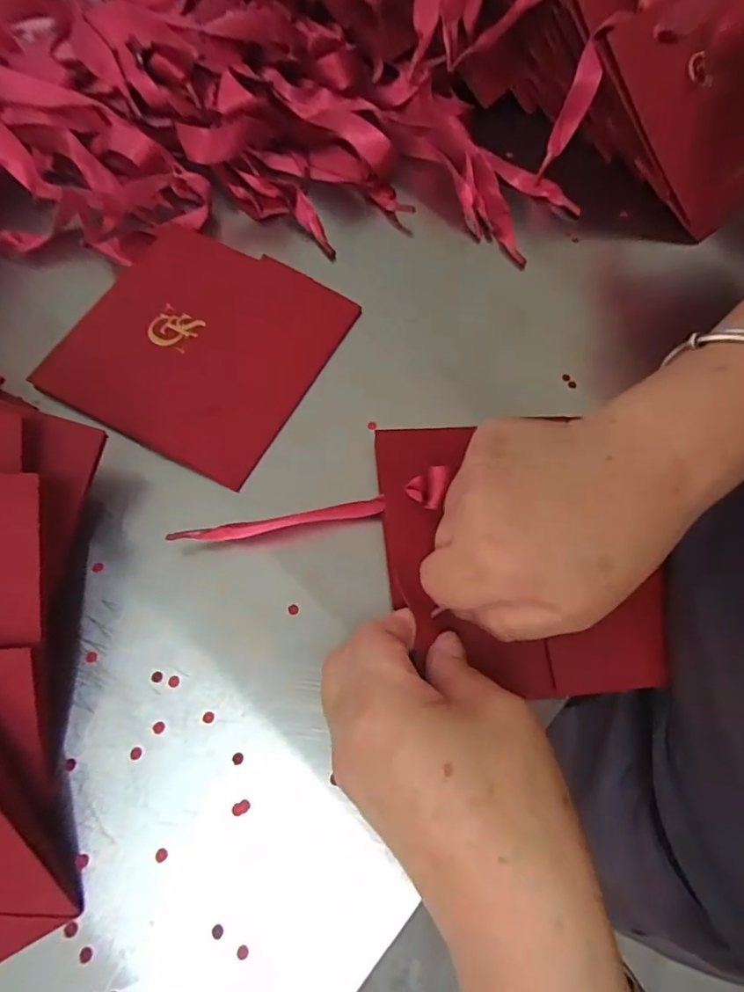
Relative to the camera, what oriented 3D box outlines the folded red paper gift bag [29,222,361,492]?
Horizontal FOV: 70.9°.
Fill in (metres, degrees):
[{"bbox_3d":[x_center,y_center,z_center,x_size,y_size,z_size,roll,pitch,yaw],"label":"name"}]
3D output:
[{"bbox_3d":[-0.102,-0.092,0.310,0.143,0.009,0.137,25,69,11],"label":"folded red paper gift bag"}]

